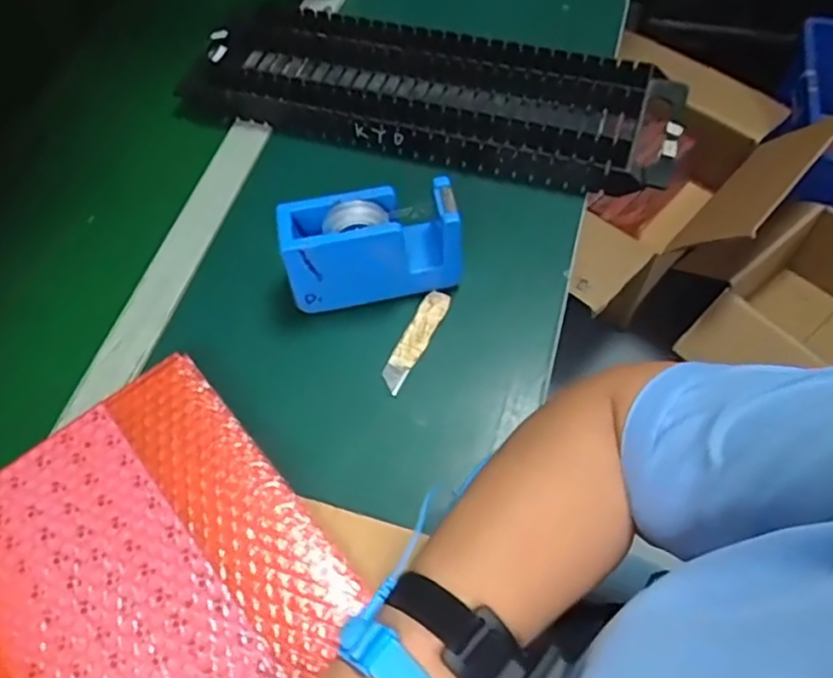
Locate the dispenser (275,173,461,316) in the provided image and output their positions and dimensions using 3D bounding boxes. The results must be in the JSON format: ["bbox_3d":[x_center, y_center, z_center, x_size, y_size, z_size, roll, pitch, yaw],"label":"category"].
[{"bbox_3d":[-0.033,-0.072,0.486,0.126,0.068,0.046,-10,61,-3],"label":"dispenser"}]

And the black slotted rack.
[{"bbox_3d":[0.006,-0.230,0.617,0.462,0.041,0.153,15,63,11],"label":"black slotted rack"}]

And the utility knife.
[{"bbox_3d":[0.000,0.001,0.498,0.020,0.011,0.089,24,65,15],"label":"utility knife"}]

